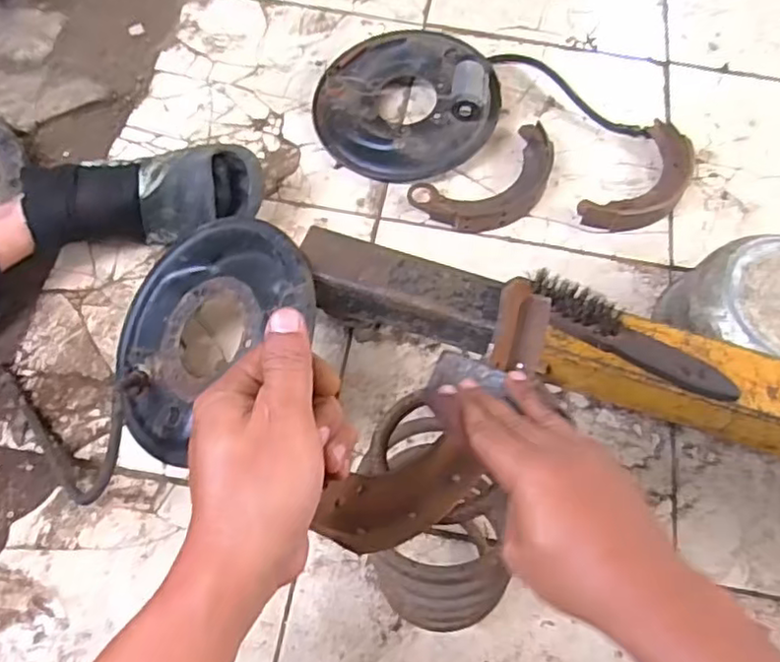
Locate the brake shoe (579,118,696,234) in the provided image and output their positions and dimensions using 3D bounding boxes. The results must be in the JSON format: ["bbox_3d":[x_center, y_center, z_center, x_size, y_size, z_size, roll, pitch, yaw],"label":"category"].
[{"bbox_3d":[0.366,-0.210,0.937,0.101,0.031,0.222,39,70,15],"label":"brake shoe"}]

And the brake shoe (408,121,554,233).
[{"bbox_3d":[0.147,-0.205,0.929,0.227,0.032,0.122,-28,69,-14],"label":"brake shoe"}]

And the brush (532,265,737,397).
[{"bbox_3d":[0.229,0.007,0.626,0.213,0.037,0.035,28,65,11],"label":"brush"}]

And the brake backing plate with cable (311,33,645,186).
[{"bbox_3d":[0.125,-0.360,0.982,0.471,0.082,0.252,-9,65,-6],"label":"brake backing plate with cable"}]

